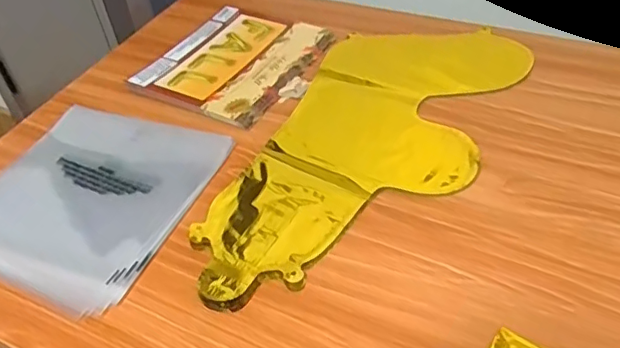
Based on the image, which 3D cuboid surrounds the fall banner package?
[{"bbox_3d":[-0.083,-0.131,0.656,0.174,0.008,0.179,19,50,24],"label":"fall banner package"}]

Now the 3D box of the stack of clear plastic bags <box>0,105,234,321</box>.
[{"bbox_3d":[-0.206,0.016,0.523,0.194,0.010,0.207,14,48,20],"label":"stack of clear plastic bags"}]

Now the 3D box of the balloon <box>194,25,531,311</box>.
[{"bbox_3d":[0.055,-0.029,0.538,0.192,0.013,0.403,18,50,23],"label":"balloon"}]

